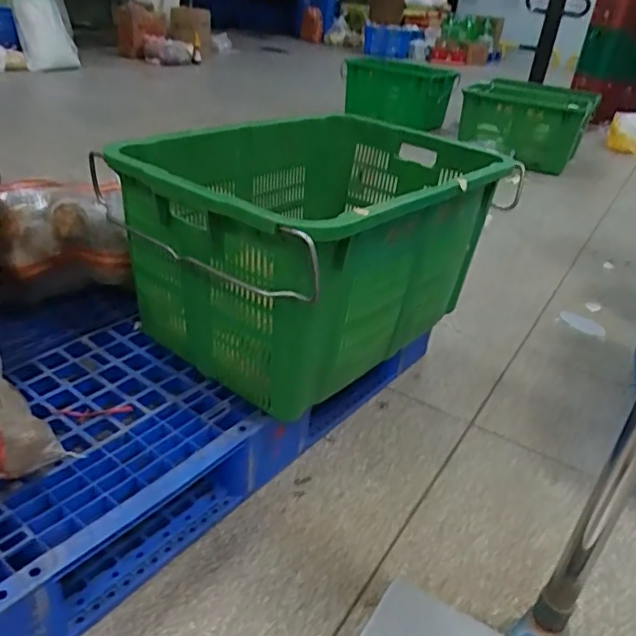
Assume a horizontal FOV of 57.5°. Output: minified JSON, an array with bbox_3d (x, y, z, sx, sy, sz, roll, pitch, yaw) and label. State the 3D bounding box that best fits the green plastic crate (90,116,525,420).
[{"bbox_3d":[-0.012,-0.165,1.134,0.546,0.336,0.647,27,35,31],"label":"green plastic crate"}]

